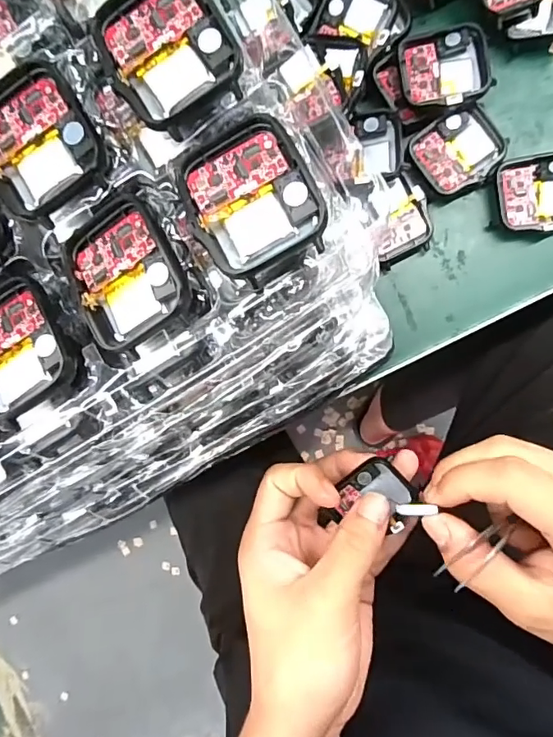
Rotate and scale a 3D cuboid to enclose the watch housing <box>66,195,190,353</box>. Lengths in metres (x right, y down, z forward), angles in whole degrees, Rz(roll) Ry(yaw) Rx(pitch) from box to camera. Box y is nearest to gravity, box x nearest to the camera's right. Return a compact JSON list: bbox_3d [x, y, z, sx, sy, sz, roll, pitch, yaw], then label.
[{"bbox_3d":[-0.049,-0.031,0.161,0.037,0.012,0.045,-23,88,6],"label":"watch housing"}]

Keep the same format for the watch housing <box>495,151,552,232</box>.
[{"bbox_3d":[0.136,-0.089,0.256,0.043,0.013,0.038,-10,89,7],"label":"watch housing"}]

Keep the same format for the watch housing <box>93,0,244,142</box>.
[{"bbox_3d":[-0.034,-0.100,0.155,0.038,0.007,0.047,-32,87,6],"label":"watch housing"}]

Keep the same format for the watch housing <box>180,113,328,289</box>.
[{"bbox_3d":[-0.008,-0.053,0.153,0.038,0.006,0.046,-30,87,6],"label":"watch housing"}]

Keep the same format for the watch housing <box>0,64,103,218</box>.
[{"bbox_3d":[-0.079,-0.075,0.162,0.037,0.007,0.045,-29,87,6],"label":"watch housing"}]

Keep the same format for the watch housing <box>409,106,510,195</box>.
[{"bbox_3d":[0.094,-0.112,0.258,0.042,0.007,0.037,-31,87,6],"label":"watch housing"}]

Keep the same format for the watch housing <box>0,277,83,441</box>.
[{"bbox_3d":[-0.089,-0.005,0.169,0.041,0.009,0.044,-28,87,6],"label":"watch housing"}]

